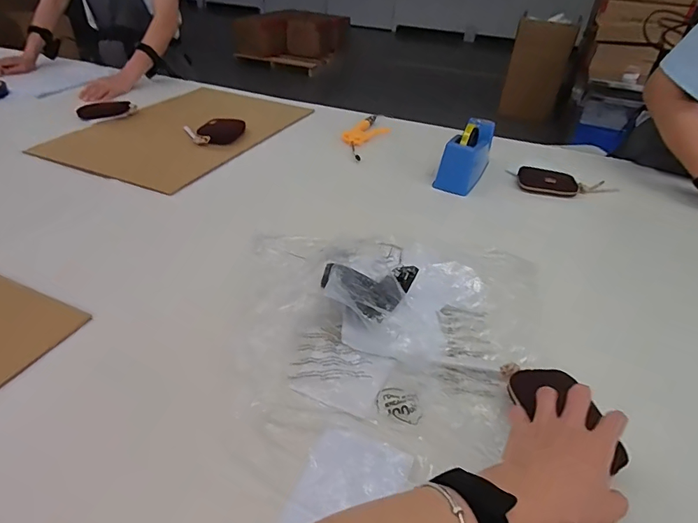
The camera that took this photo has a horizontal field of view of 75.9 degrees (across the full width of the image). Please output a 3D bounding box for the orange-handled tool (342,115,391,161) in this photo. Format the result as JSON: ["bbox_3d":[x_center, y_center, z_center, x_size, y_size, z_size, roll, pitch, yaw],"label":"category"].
[{"bbox_3d":[0.035,-0.299,1.065,0.091,0.018,0.242,19,39,20],"label":"orange-handled tool"}]

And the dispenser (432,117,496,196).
[{"bbox_3d":[0.246,-0.228,0.920,0.073,0.094,0.191,21,39,21],"label":"dispenser"}]

